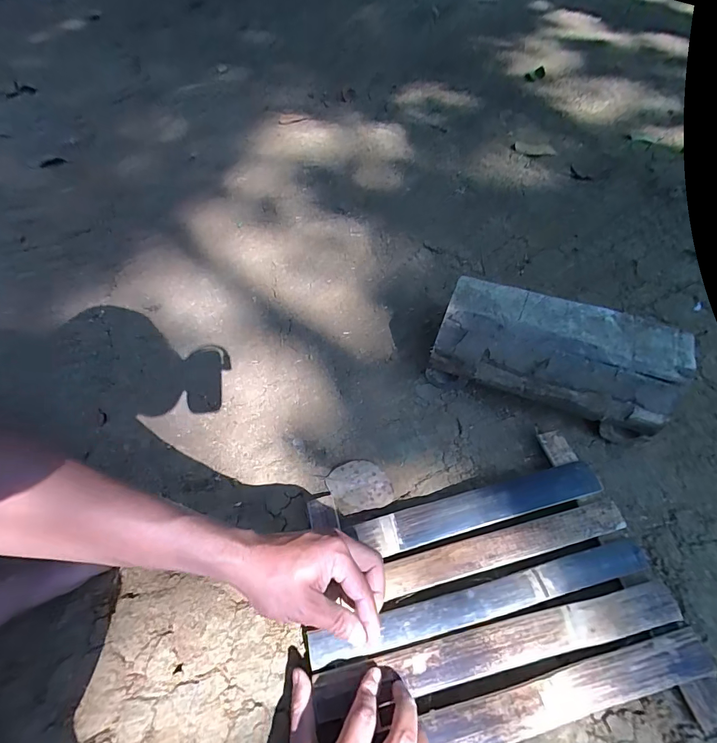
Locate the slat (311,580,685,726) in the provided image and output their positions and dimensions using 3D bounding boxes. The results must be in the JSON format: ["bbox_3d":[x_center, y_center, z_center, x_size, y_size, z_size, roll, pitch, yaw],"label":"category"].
[{"bbox_3d":[0.133,0.257,0.369,0.348,0.009,0.036,-12,54,-4],"label":"slat"}]

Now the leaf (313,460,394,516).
[{"bbox_3d":[0.000,0.143,0.490,0.073,0.008,0.065,-18,55,-10],"label":"leaf"}]

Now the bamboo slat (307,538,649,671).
[{"bbox_3d":[0.124,0.228,0.393,0.348,0.006,0.030,-14,54,-6],"label":"bamboo slat"}]

